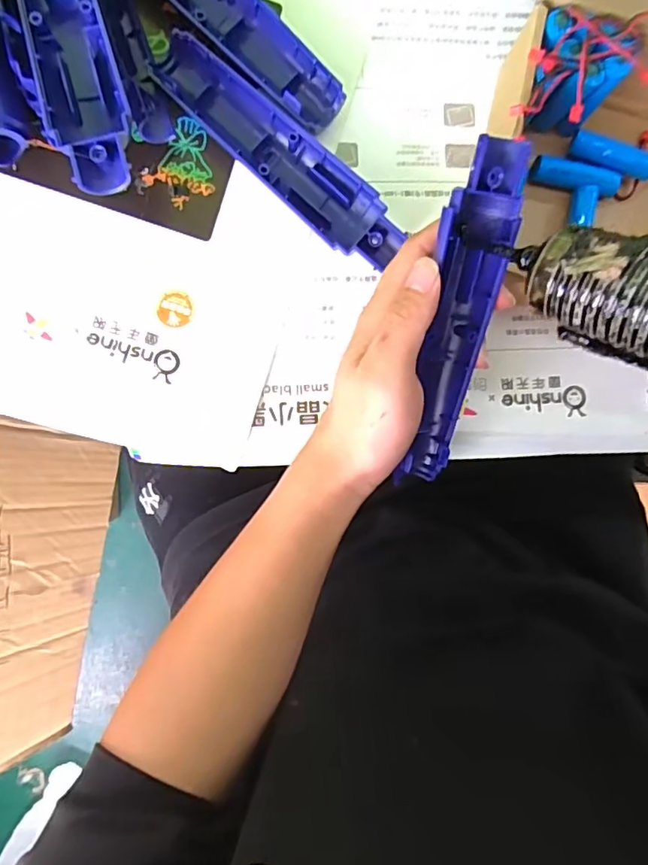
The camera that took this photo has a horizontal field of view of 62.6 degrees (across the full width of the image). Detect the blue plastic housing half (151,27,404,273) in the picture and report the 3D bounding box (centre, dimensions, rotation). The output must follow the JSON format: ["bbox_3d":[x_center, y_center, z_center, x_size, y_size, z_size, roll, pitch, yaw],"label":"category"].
[{"bbox_3d":[-0.025,-0.156,0.304,0.167,0.018,0.038,42,85,-2],"label":"blue plastic housing half"}]

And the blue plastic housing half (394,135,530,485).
[{"bbox_3d":[0.065,-0.048,0.264,0.036,0.022,0.170,4,119,-4],"label":"blue plastic housing half"}]

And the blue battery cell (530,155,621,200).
[{"bbox_3d":[0.149,-0.151,0.318,0.052,0.016,0.014,11,87,-4],"label":"blue battery cell"}]

